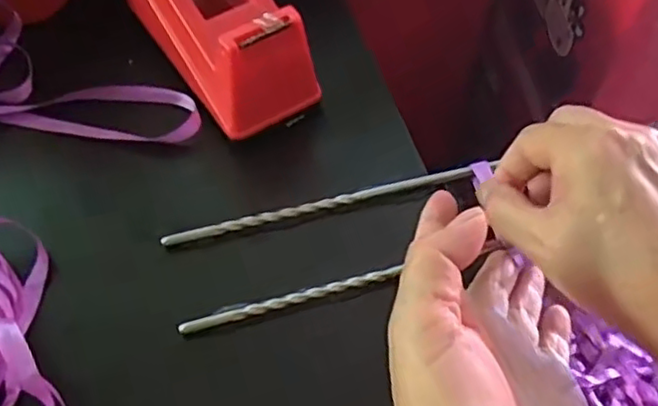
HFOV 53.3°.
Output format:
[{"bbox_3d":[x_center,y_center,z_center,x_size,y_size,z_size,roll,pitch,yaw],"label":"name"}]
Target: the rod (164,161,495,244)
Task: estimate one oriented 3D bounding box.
[{"bbox_3d":[-0.003,0.001,0.350,0.169,0.008,0.007,-13,59,-8],"label":"rod"}]

